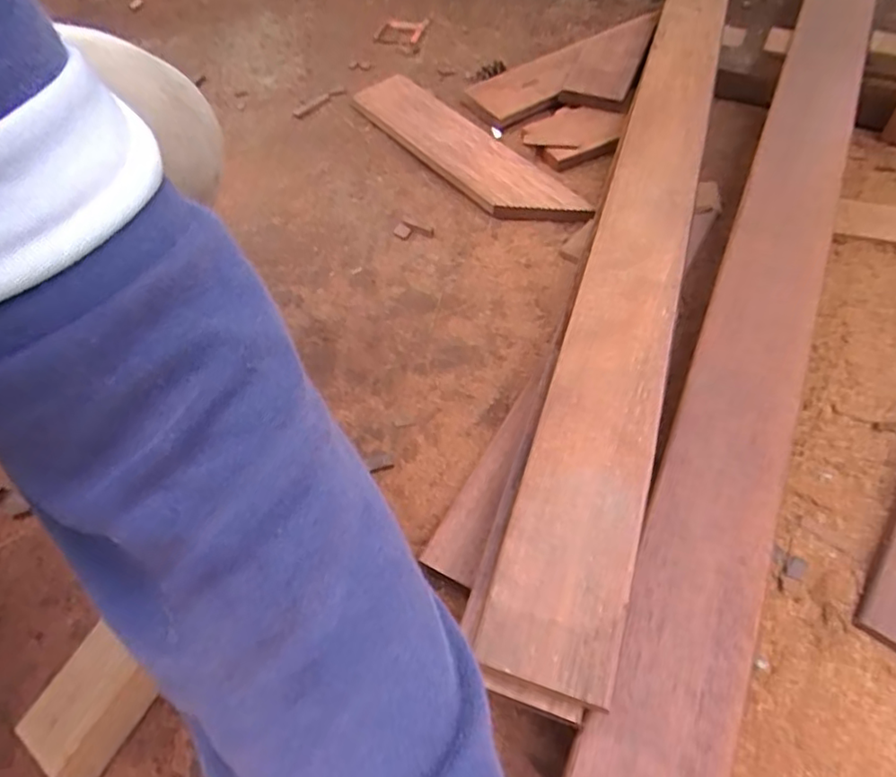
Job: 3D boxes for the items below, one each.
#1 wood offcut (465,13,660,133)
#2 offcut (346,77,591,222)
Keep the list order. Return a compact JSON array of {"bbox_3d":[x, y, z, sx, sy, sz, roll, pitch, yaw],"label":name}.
[{"bbox_3d":[0.190,-0.454,0.882,0.317,0.031,0.186,-28,57,-8],"label":"wood offcut"},{"bbox_3d":[0.024,-0.317,0.803,0.368,0.024,0.105,41,75,19],"label":"offcut"}]

